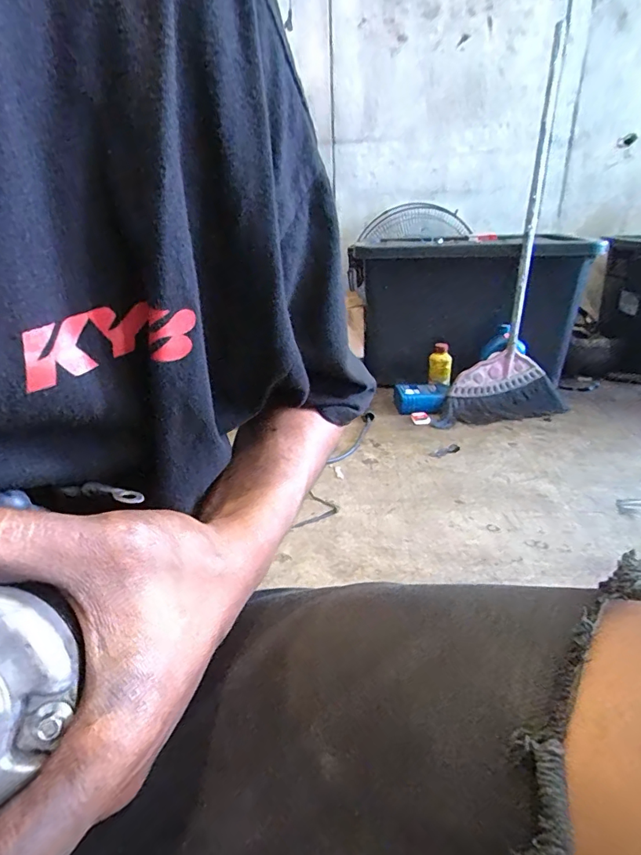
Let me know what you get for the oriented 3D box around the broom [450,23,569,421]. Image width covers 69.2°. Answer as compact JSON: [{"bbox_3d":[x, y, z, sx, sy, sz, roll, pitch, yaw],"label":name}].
[{"bbox_3d":[0.549,-0.514,1.207,0.252,1.037,0.097,9,-4,25],"label":"broom"}]

